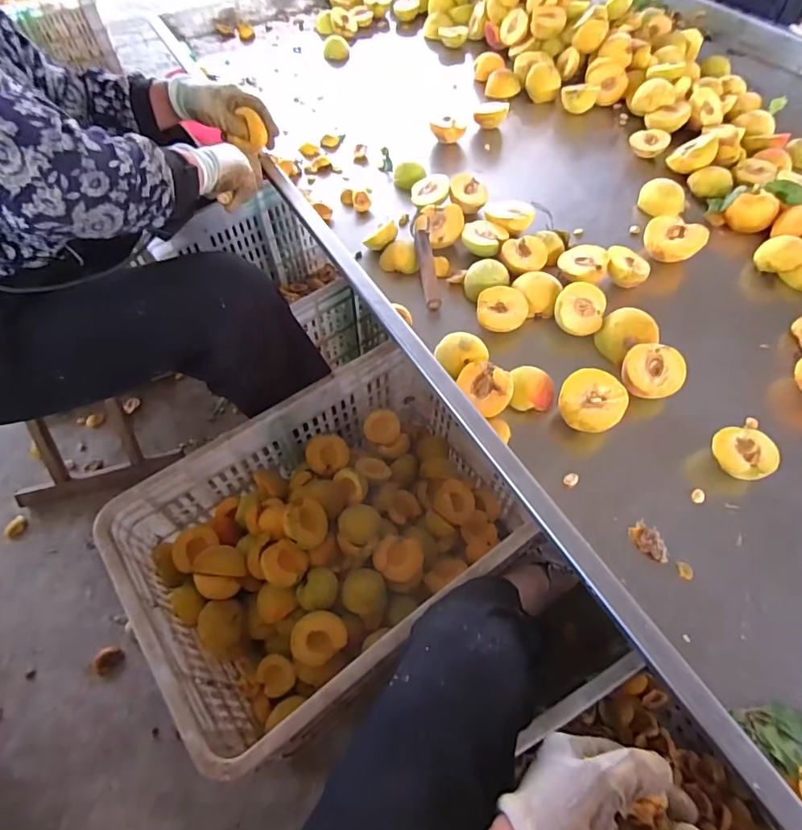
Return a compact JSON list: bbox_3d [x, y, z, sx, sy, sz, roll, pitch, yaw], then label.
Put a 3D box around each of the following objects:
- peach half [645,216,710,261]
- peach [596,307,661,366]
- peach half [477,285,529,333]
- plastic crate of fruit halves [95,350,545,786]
[{"bbox_3d":[0.373,-0.236,0.656,0.076,0.050,0.060,28,62,18],"label":"peach half"},{"bbox_3d":[0.272,-0.093,0.572,0.064,0.049,0.056,-18,58,-11],"label":"peach"},{"bbox_3d":[0.124,-0.128,0.591,0.058,0.029,0.060,13,73,-1],"label":"peach half"},{"bbox_3d":[-0.086,0.174,0.697,0.494,0.225,0.349,-32,62,-19],"label":"plastic crate of fruit halves"}]

